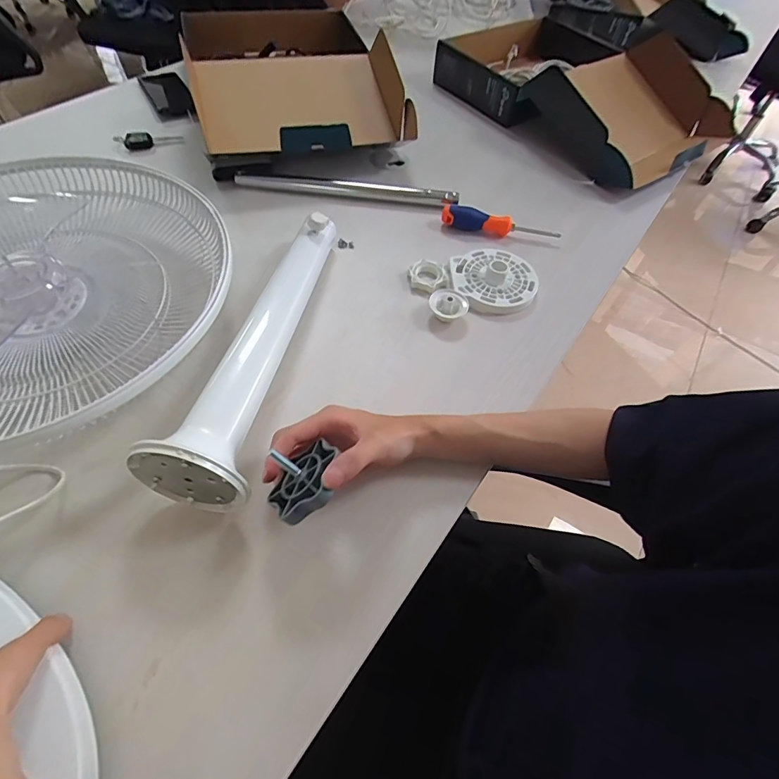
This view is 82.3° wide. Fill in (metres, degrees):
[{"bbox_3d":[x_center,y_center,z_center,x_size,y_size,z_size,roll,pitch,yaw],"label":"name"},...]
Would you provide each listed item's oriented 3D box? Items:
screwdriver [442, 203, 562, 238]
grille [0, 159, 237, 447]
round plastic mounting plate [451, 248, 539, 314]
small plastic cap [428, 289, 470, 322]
[{"bbox_3d":[0.174,-0.260,0.704,0.182,0.036,0.028,14,56,4],"label":"screwdriver"},{"bbox_3d":[-0.406,-0.116,0.518,0.422,0.073,0.394,2,56,-4],"label":"grille"},{"bbox_3d":[0.149,-0.158,0.630,0.116,0.030,0.113,2,56,-4],"label":"round plastic mounting plate"},{"bbox_3d":[0.079,-0.113,0.591,0.050,0.026,0.049,2,56,-4],"label":"small plastic cap"}]

